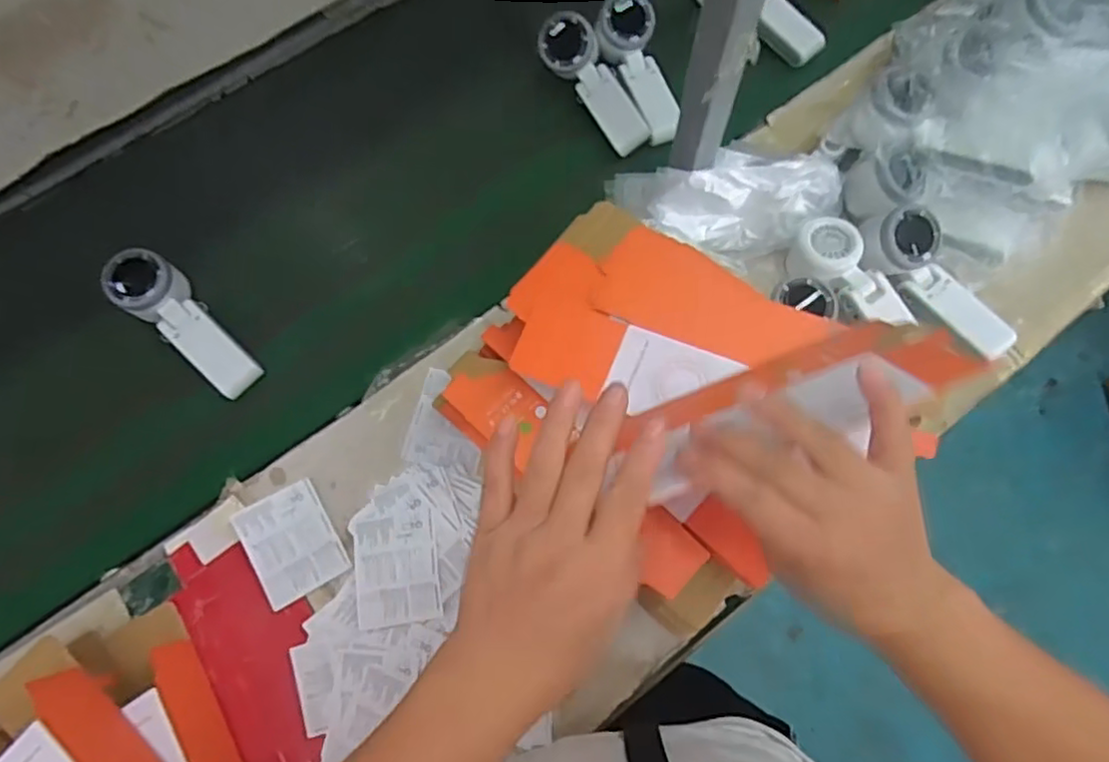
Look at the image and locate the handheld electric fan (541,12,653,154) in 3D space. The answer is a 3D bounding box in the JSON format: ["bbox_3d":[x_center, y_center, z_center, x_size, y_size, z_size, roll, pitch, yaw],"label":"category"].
[{"bbox_3d":[0.044,-0.313,0.694,0.053,0.030,0.158,-35,90,-11],"label":"handheld electric fan"}]

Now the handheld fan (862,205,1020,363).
[{"bbox_3d":[0.346,-0.088,0.593,0.056,0.043,0.168,-37,77,-12],"label":"handheld fan"}]

